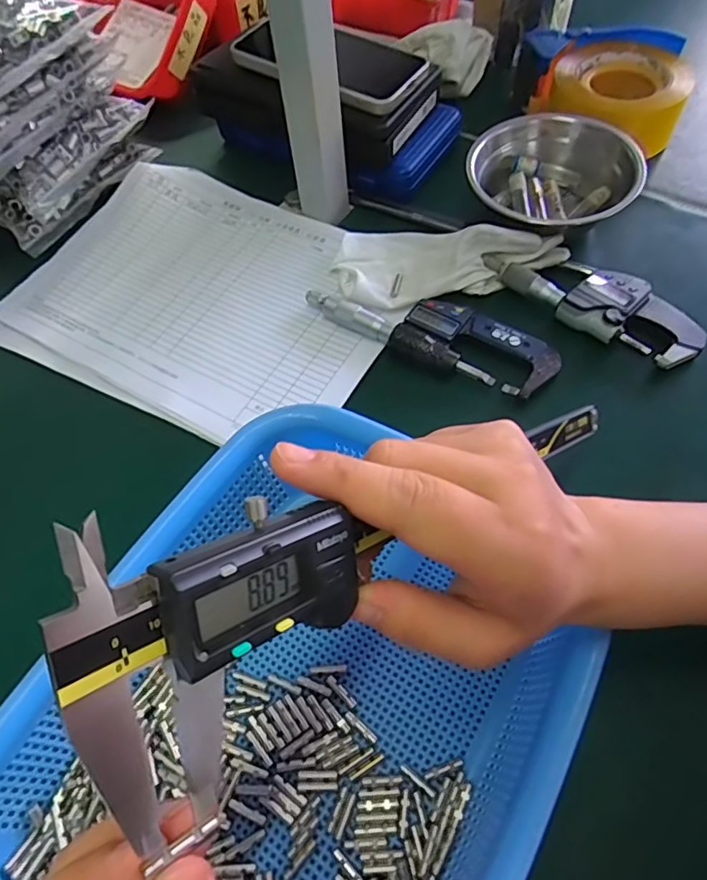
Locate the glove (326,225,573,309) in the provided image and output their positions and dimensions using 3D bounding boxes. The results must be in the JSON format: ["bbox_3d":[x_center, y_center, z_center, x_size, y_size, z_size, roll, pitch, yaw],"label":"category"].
[{"bbox_3d":[0.073,-0.133,0.439,0.179,0.037,0.080,4,60,6],"label":"glove"}]

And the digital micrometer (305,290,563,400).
[{"bbox_3d":[0.057,-0.081,0.419,0.183,0.018,0.056,28,65,18],"label":"digital micrometer"}]

